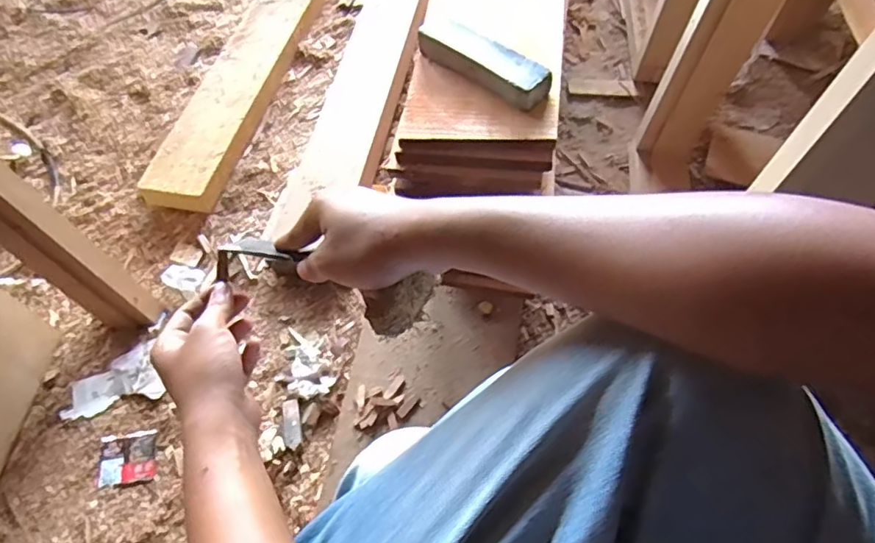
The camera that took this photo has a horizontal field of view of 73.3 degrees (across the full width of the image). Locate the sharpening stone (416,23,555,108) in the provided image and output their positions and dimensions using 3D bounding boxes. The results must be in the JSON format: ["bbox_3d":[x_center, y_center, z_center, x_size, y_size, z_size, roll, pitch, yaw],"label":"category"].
[{"bbox_3d":[0.060,-0.284,0.786,0.197,0.034,0.055,37,68,22],"label":"sharpening stone"}]

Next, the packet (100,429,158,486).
[{"bbox_3d":[-0.534,0.321,1.014,0.092,0.008,0.082,-10,59,-3],"label":"packet"}]

